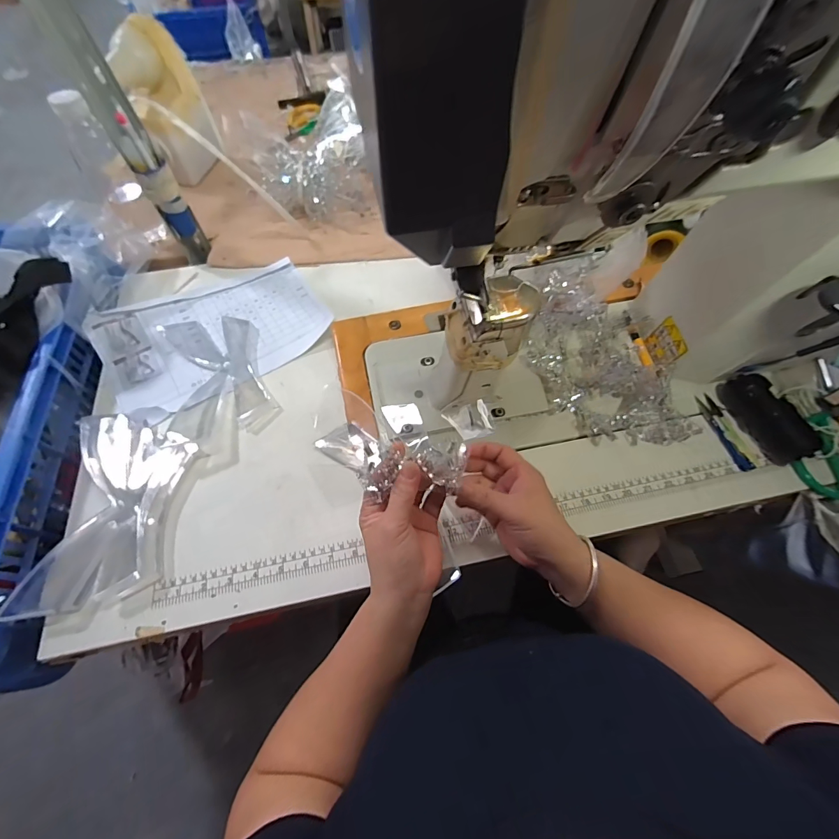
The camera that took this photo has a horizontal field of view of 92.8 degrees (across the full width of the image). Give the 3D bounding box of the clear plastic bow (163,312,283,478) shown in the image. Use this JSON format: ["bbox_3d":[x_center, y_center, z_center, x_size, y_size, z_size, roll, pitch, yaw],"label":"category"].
[{"bbox_3d":[-0.256,-0.050,0.515,0.113,0.030,0.235,-20,64,-11],"label":"clear plastic bow"}]

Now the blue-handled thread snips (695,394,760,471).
[{"bbox_3d":[0.373,0.013,0.486,0.027,0.005,0.102,-12,63,-7],"label":"blue-handled thread snips"}]

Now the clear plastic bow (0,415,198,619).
[{"bbox_3d":[-0.333,0.092,0.428,0.129,0.015,0.209,0,62,0],"label":"clear plastic bow"}]

